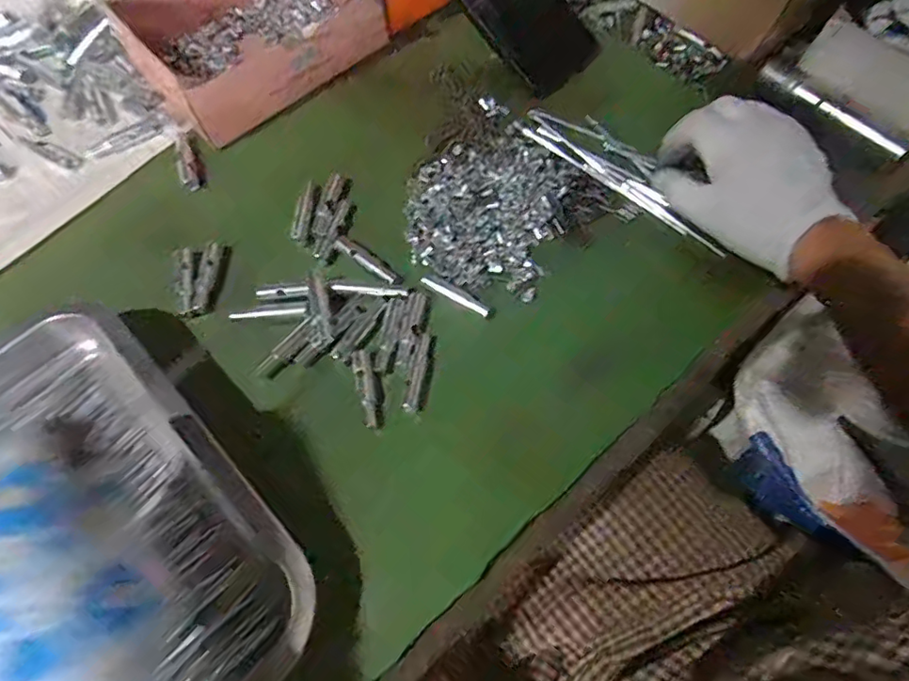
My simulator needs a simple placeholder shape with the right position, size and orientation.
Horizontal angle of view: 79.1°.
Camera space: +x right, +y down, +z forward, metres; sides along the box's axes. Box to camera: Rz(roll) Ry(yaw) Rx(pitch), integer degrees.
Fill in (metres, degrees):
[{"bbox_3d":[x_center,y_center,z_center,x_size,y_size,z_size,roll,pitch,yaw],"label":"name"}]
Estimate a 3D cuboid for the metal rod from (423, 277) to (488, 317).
[{"bbox_3d":[0.001,-0.031,0.369,0.051,0.006,0.007,30,69,12],"label":"metal rod"}]

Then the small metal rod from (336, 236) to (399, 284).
[{"bbox_3d":[-0.060,-0.056,0.381,0.050,0.007,0.012,36,71,14],"label":"small metal rod"}]

